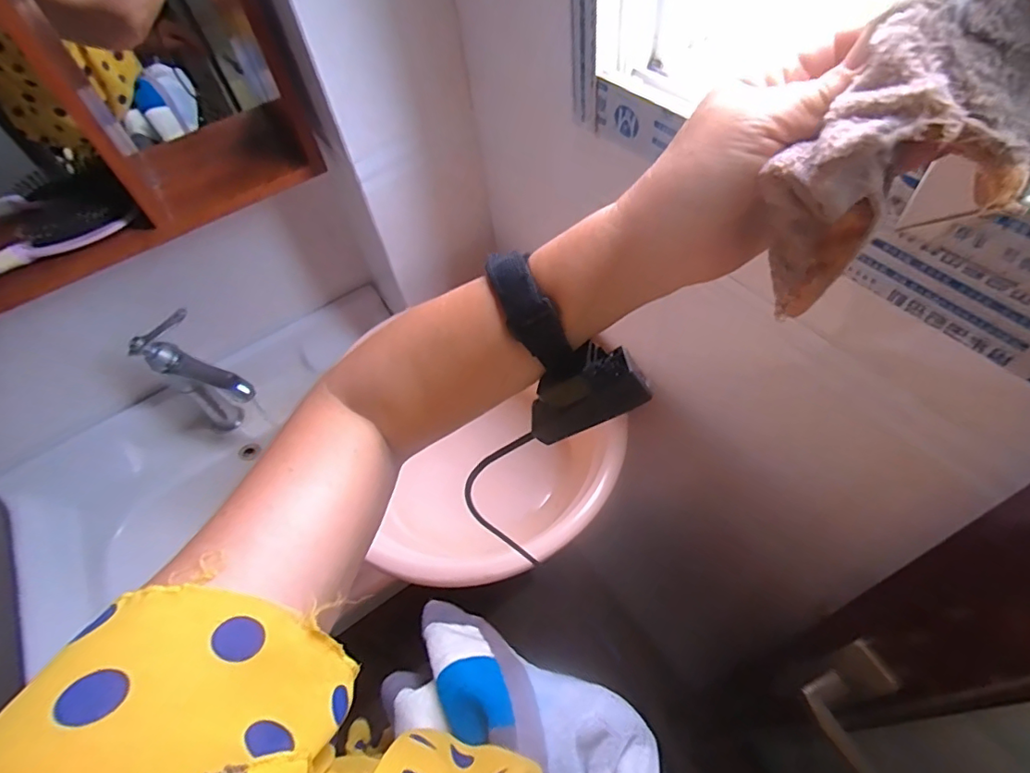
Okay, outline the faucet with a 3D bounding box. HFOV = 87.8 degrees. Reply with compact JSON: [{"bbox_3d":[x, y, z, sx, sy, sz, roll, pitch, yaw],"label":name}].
[{"bbox_3d":[-0.434,0.007,0.773,0.136,0.213,0.083,37,65,24],"label":"faucet"}]

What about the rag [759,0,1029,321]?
[{"bbox_3d":[0.155,-0.094,0.226,0.090,0.107,0.053,-13,57,-6],"label":"rag"}]

